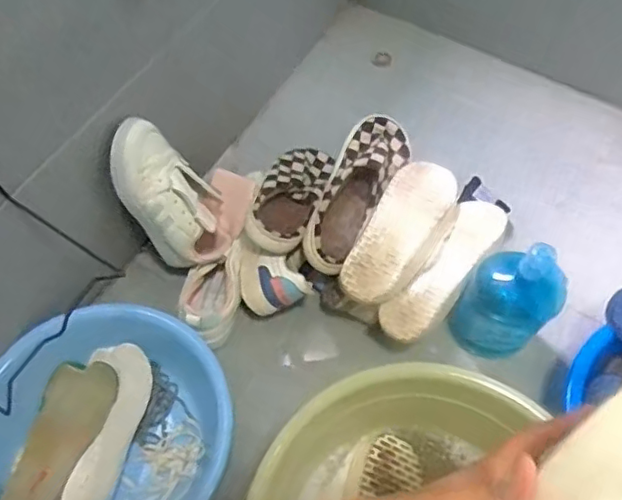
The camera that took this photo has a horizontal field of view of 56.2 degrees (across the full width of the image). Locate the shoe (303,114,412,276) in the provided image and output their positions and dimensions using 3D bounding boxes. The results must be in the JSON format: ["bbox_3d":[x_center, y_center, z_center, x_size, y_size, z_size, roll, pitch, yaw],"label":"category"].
[{"bbox_3d":[0.067,-0.094,0.868,0.093,0.071,0.275,23,65,11],"label":"shoe"}]

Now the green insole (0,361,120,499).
[{"bbox_3d":[-0.349,0.252,0.795,0.091,0.034,0.219,19,63,10],"label":"green insole"}]

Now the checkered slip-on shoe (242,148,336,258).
[{"bbox_3d":[-0.027,-0.089,0.917,0.091,0.065,0.264,16,41,9],"label":"checkered slip-on shoe"}]

